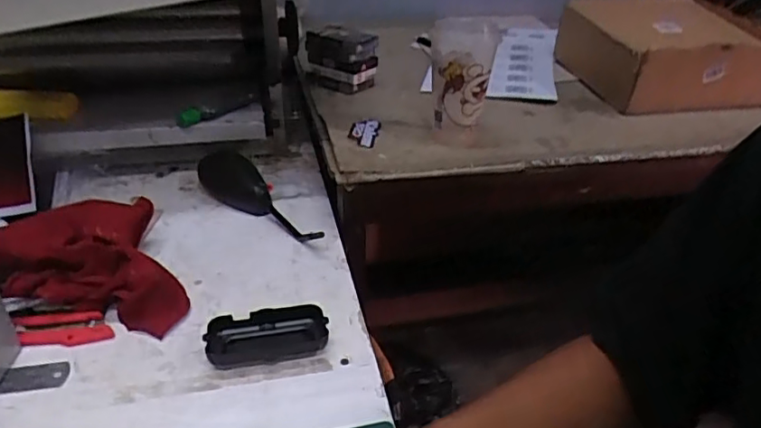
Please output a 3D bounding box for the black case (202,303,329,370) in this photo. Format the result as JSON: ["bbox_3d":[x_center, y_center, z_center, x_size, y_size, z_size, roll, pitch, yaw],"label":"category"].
[{"bbox_3d":[-0.108,0.117,0.538,0.108,0.030,0.052,-7,32,-15],"label":"black case"}]

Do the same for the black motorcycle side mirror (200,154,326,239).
[{"bbox_3d":[-0.165,-0.017,0.742,0.070,0.036,0.274,-19,38,-30],"label":"black motorcycle side mirror"}]

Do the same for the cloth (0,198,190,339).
[{"bbox_3d":[-0.316,0.055,0.594,0.172,0.067,0.197,-15,35,-26],"label":"cloth"}]

